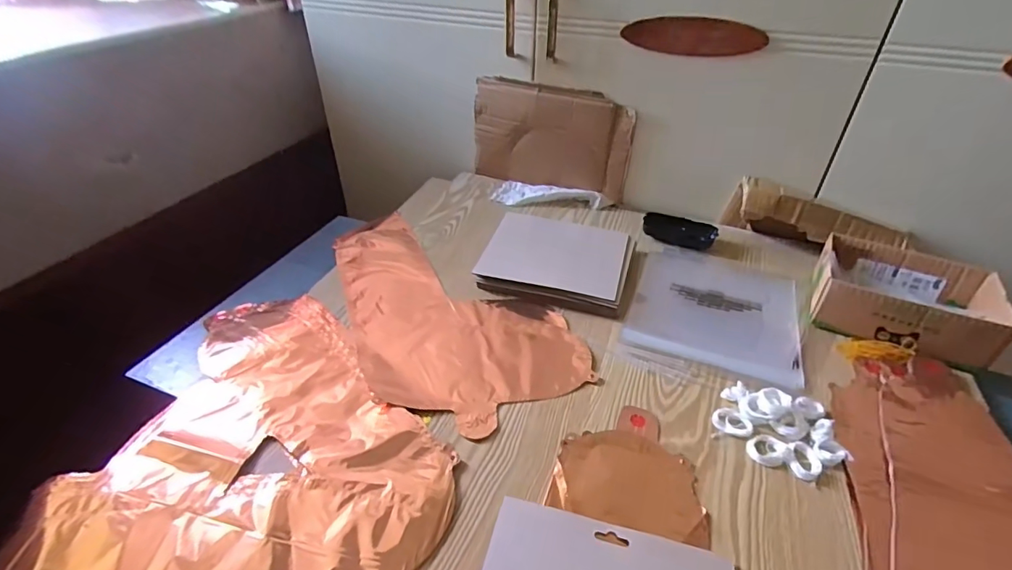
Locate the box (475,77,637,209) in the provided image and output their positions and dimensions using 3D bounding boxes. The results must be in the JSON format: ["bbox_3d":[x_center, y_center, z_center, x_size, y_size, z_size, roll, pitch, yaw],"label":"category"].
[{"bbox_3d":[0.074,-0.248,0.842,0.274,0.172,0.020,15,40,18],"label":"box"}]

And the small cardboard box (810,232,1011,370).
[{"bbox_3d":[0.487,0.014,0.608,0.182,0.062,0.139,19,41,22],"label":"small cardboard box"}]

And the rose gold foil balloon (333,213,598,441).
[{"bbox_3d":[-0.099,0.018,0.653,0.229,0.009,0.431,-20,42,-25],"label":"rose gold foil balloon"}]

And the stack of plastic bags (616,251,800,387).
[{"bbox_3d":[0.275,0.022,0.648,0.199,0.011,0.259,15,40,17],"label":"stack of plastic bags"}]

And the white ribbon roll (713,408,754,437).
[{"bbox_3d":[0.230,0.139,0.498,0.038,0.009,0.027,20,42,23],"label":"white ribbon roll"}]

